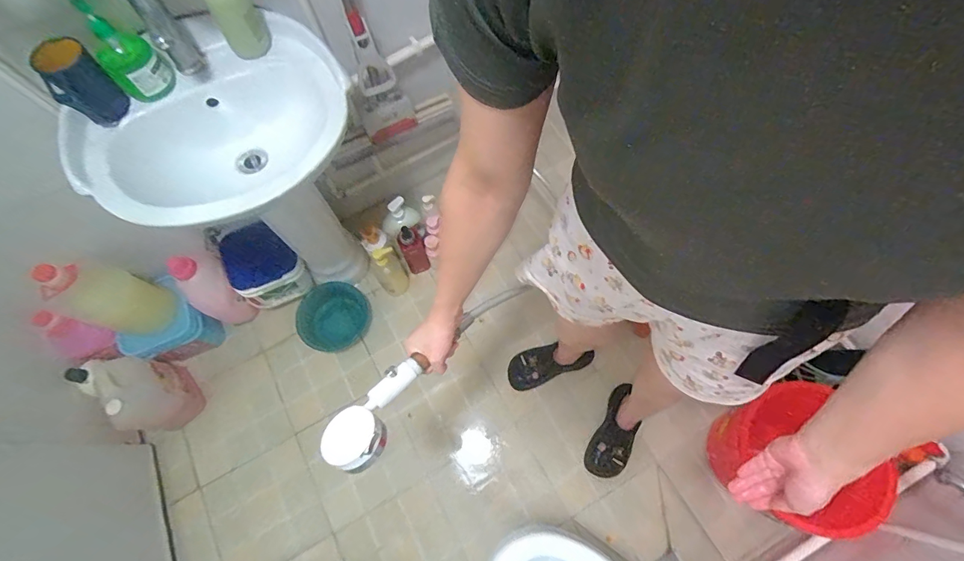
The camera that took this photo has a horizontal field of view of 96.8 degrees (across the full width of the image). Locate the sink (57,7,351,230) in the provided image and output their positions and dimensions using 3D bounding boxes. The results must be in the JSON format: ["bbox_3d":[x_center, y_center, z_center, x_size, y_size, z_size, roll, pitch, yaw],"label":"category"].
[{"bbox_3d":[-0.451,-0.252,0.806,0.451,0.199,0.353,-37,74,-13],"label":"sink"}]

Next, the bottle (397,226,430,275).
[{"bbox_3d":[-0.215,-0.093,1.350,0.072,0.232,0.054,-22,71,-8],"label":"bottle"}]

